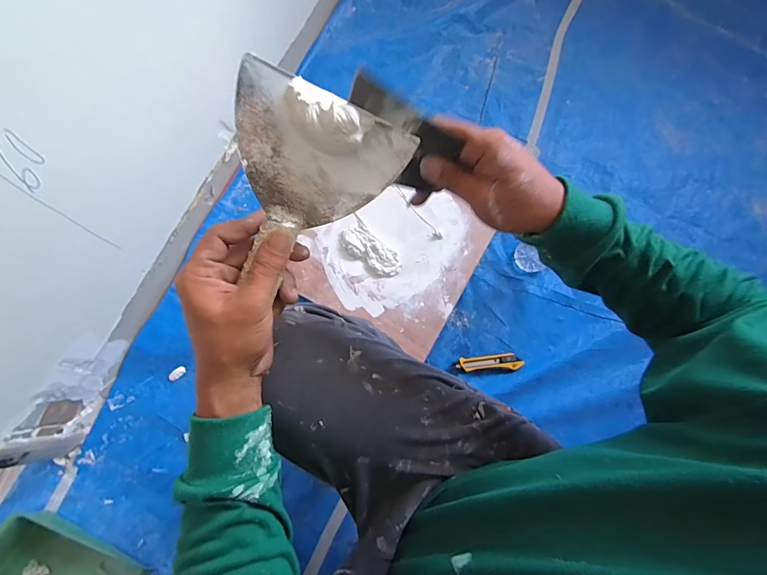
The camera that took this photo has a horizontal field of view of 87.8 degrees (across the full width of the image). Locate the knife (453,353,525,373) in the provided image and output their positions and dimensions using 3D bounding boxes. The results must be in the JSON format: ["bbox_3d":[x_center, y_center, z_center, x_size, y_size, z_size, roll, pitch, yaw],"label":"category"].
[{"bbox_3d":[0.229,0.164,0.870,0.149,0.020,0.033,-2,74,-1],"label":"knife"}]

